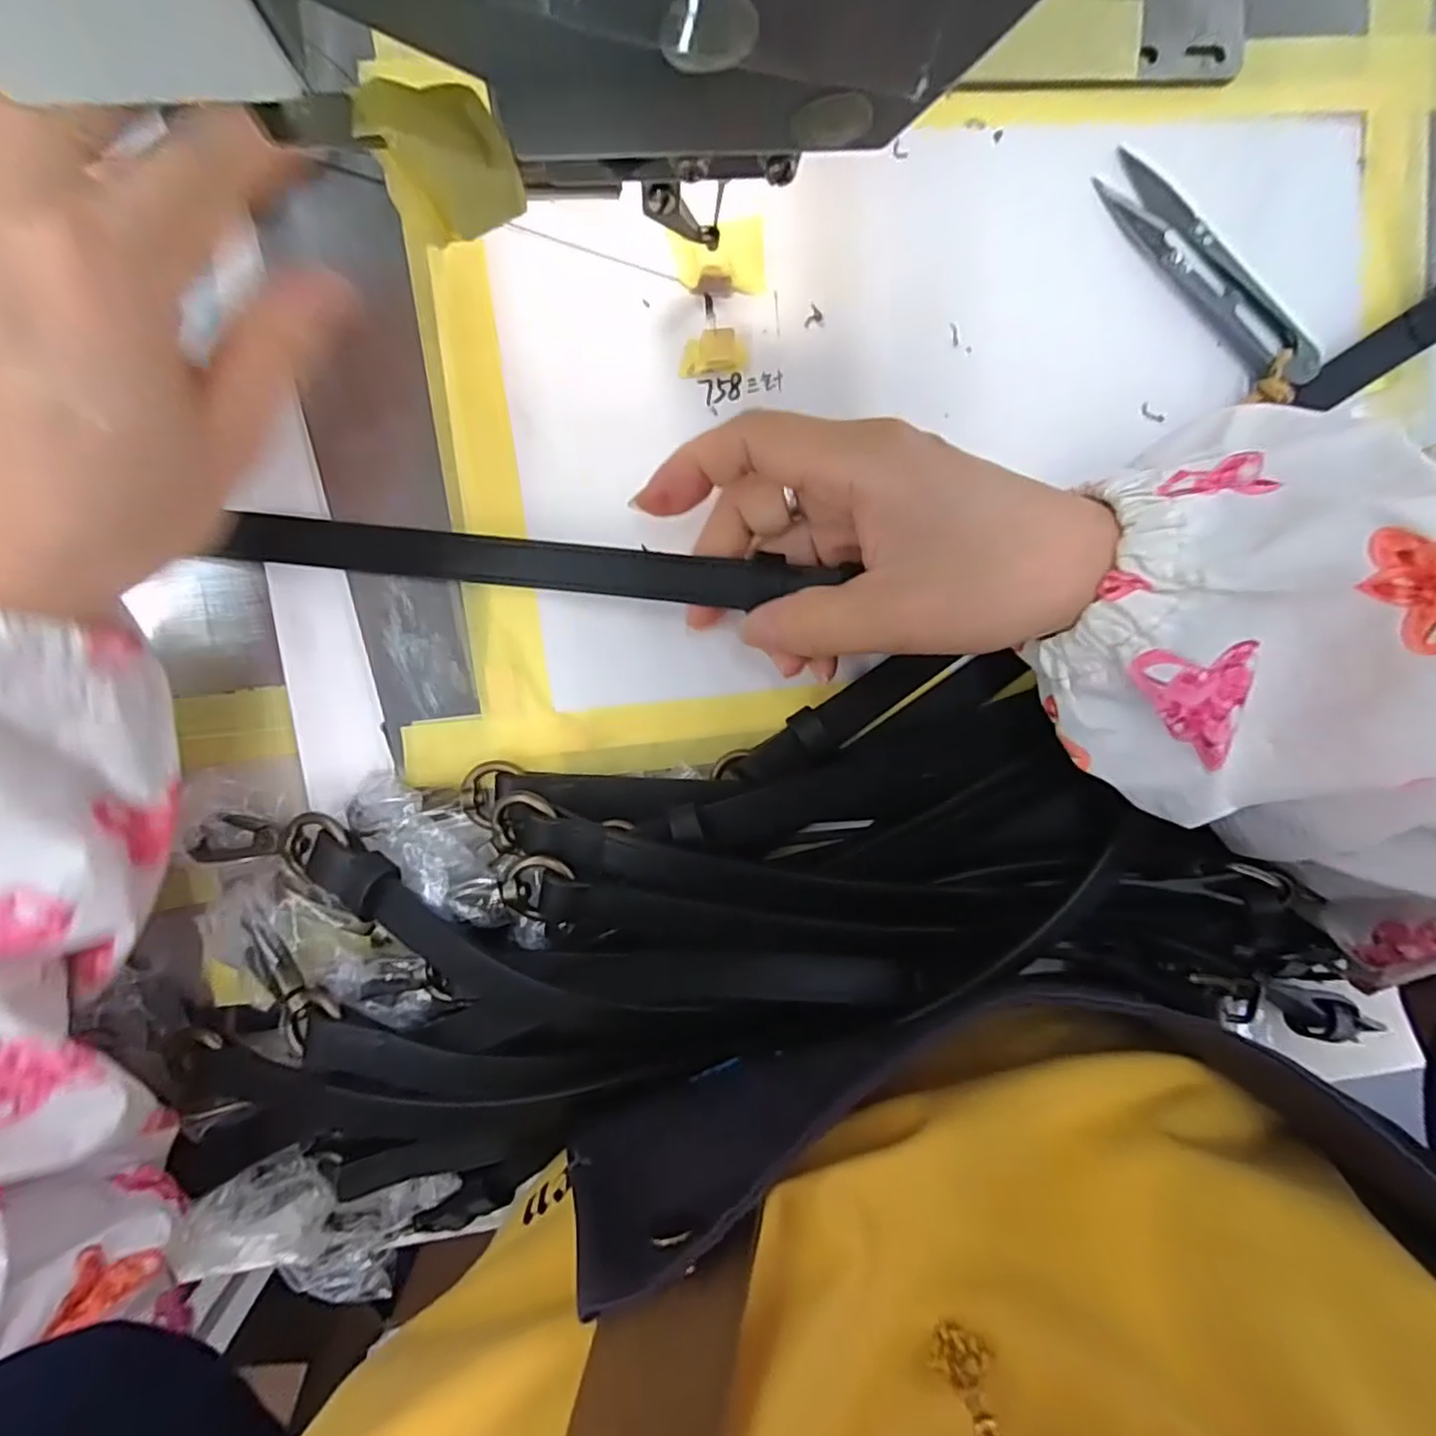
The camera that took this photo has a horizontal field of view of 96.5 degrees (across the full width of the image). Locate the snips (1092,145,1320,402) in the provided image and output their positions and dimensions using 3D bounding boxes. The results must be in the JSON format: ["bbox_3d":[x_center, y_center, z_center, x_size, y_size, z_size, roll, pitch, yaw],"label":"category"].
[{"bbox_3d":[0.174,-0.156,0.226,0.025,0.012,0.100,-42,99,-1],"label":"snips"}]

